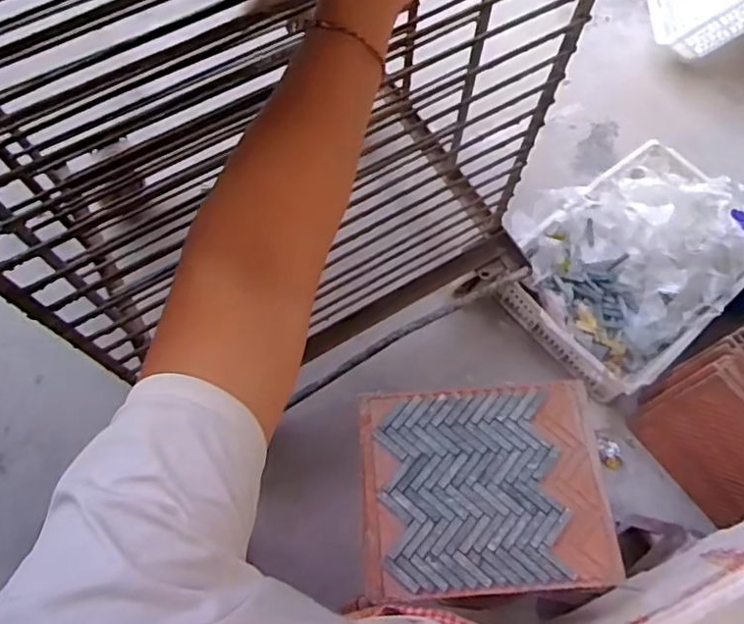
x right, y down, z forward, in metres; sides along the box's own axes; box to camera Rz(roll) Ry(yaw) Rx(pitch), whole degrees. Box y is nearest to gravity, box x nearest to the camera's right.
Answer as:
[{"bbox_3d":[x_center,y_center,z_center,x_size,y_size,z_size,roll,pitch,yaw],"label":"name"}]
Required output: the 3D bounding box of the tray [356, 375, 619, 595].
[{"bbox_3d":[0.166,0.257,0.892,0.355,0.015,0.290,-4,69,-2],"label":"tray"}]

